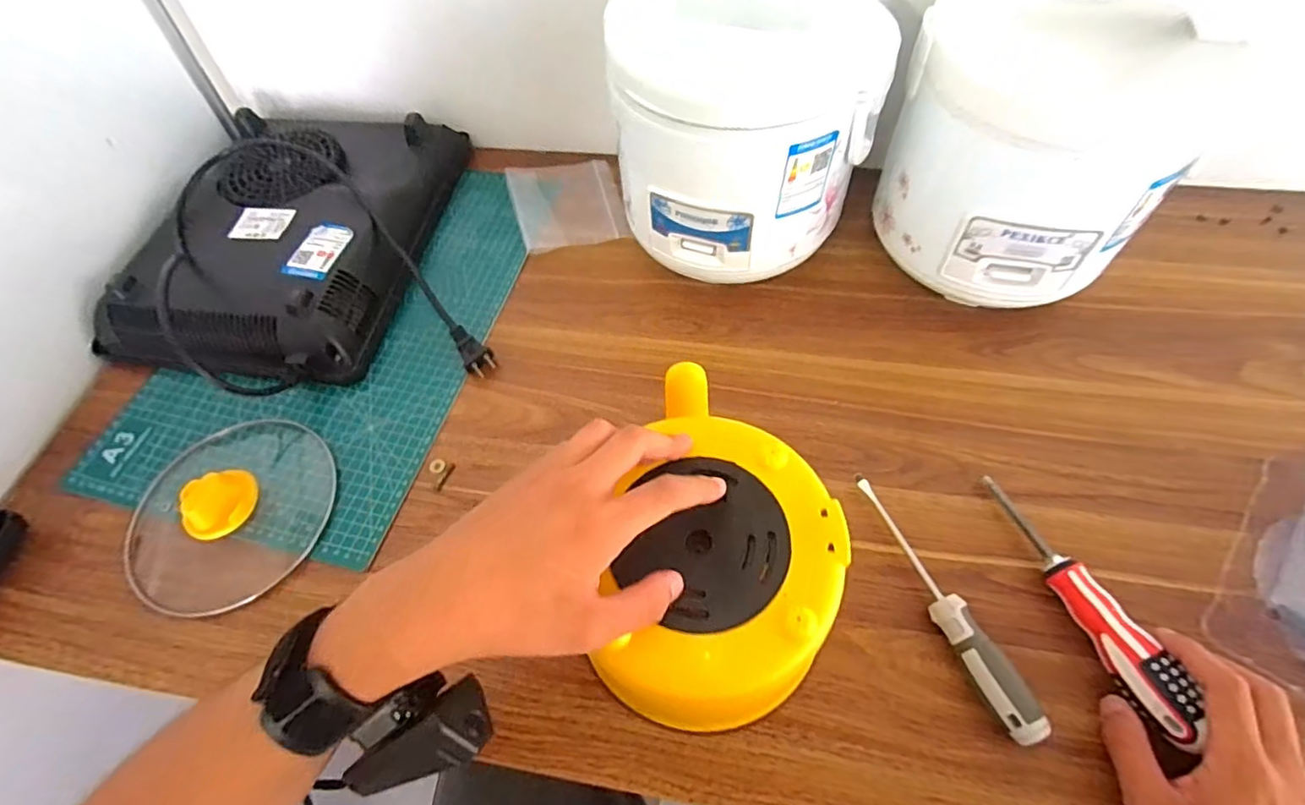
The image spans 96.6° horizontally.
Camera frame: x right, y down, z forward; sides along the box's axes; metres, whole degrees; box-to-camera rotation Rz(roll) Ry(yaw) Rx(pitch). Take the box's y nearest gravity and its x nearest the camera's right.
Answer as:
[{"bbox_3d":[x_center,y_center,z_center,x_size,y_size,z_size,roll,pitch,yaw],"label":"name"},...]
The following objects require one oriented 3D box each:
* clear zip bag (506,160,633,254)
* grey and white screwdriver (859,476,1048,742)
[{"bbox_3d":[-0.090,-0.213,0.624,0.113,0.012,0.127,-12,58,-4],"label":"clear zip bag"},{"bbox_3d":[0.186,0.129,0.387,0.024,0.025,0.180,-23,59,-11],"label":"grey and white screwdriver"}]

